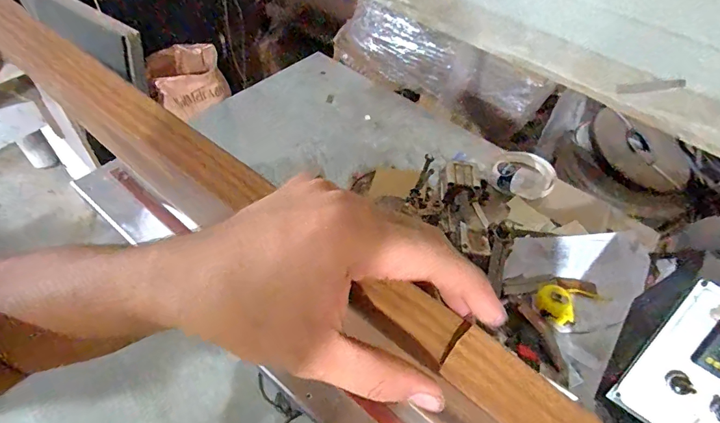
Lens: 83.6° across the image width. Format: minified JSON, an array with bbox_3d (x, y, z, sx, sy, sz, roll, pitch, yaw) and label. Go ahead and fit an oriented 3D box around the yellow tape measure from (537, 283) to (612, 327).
[{"bbox_3d":[0.443,0.178,0.830,0.159,0.038,0.081,-16,54,-18],"label":"yellow tape measure"}]

